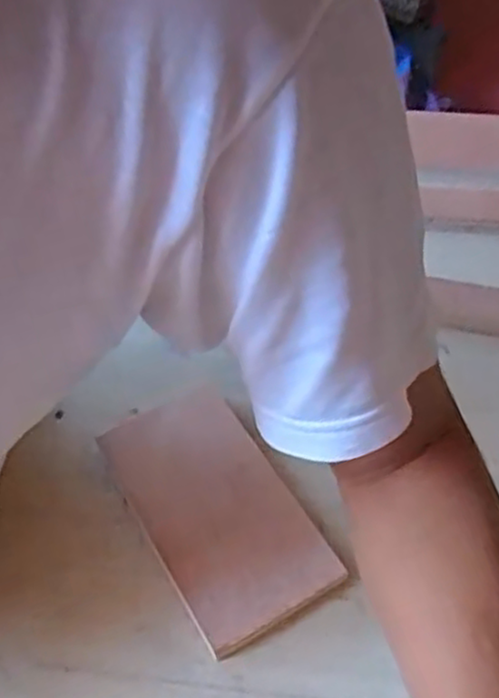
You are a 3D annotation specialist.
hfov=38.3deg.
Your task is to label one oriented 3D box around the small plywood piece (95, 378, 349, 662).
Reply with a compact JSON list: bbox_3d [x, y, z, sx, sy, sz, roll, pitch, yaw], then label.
[{"bbox_3d":[-0.026,0.112,0.510,0.100,0.007,0.178,-30,64,-13],"label":"small plywood piece"}]

